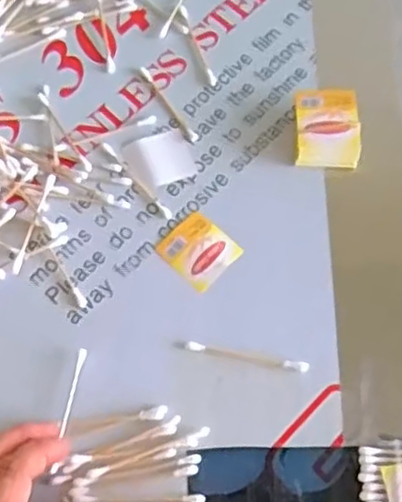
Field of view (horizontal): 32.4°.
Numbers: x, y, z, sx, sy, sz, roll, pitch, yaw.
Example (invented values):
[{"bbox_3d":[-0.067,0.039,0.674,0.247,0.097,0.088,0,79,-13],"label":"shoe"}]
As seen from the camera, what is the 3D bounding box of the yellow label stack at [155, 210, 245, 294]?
[{"bbox_3d":[-0.001,-0.001,0.446,0.043,0.004,0.039,41,75,17],"label":"yellow label stack"}]

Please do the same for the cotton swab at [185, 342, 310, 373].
[{"bbox_3d":[0.028,0.063,0.417,0.073,0.004,0.006,10,69,7],"label":"cotton swab"}]

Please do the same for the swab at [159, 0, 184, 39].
[{"bbox_3d":[-0.015,-0.189,0.520,0.006,0.004,0.074,22,71,11],"label":"swab"}]

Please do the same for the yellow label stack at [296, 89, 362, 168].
[{"bbox_3d":[0.084,-0.081,0.463,0.041,0.022,0.054,1,68,3],"label":"yellow label stack"}]

